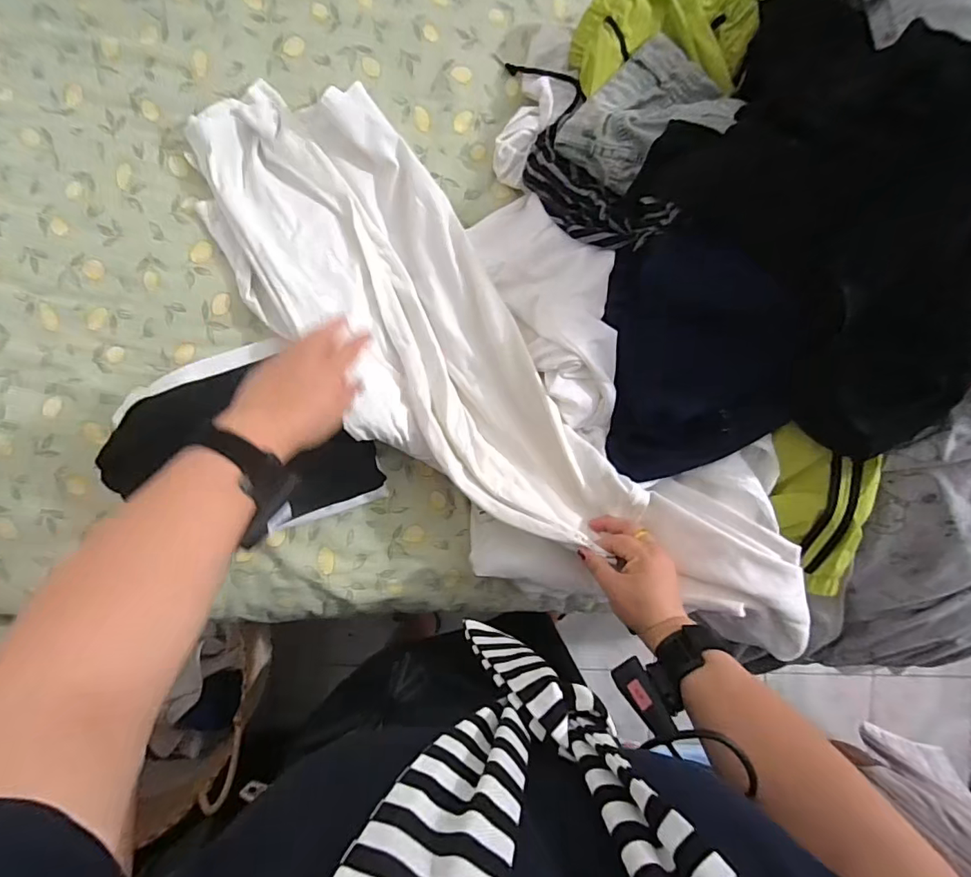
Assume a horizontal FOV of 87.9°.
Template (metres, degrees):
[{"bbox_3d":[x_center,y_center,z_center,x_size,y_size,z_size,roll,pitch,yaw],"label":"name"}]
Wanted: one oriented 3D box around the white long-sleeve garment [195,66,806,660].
[{"bbox_3d":[0.020,-0.087,0.588,0.839,0.107,0.331,44,87,6],"label":"white long-sleeve garment"}]

